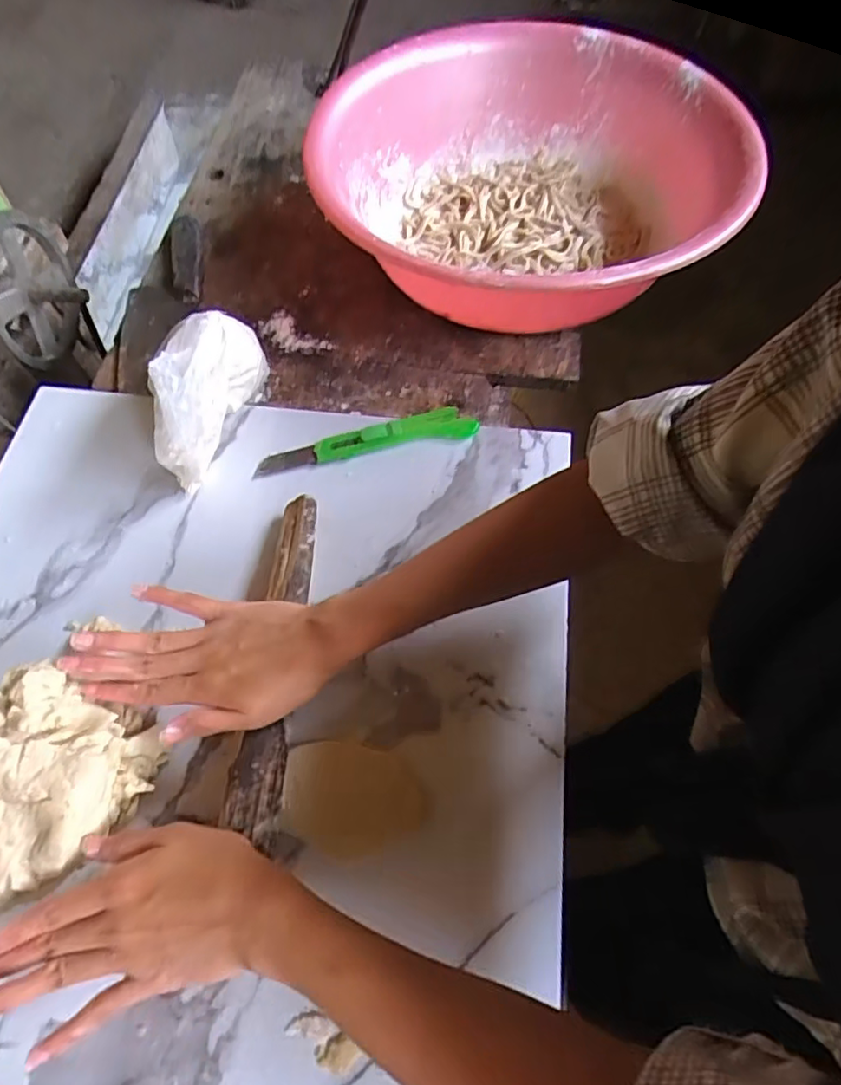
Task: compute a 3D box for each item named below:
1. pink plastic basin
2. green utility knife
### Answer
[{"bbox_3d":[0.100,-0.372,0.628,0.400,0.135,0.439,0,63,0],"label":"pink plastic basin"},{"bbox_3d":[-0.048,-0.090,0.533,0.192,0.012,0.032,-11,63,-5],"label":"green utility knife"}]

